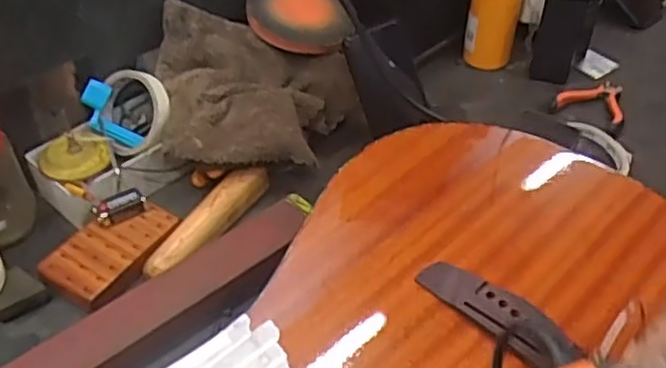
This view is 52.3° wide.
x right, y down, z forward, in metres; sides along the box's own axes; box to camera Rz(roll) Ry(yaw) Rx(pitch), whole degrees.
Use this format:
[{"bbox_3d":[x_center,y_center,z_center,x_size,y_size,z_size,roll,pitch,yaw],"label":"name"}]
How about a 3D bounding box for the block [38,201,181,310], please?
[{"bbox_3d":[-0.213,0.062,0.654,0.077,0.020,0.120,23,48,23],"label":"block"}]

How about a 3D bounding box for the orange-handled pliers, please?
[{"bbox_3d":[0.330,-0.105,0.844,0.084,0.013,0.095,27,50,26],"label":"orange-handled pliers"}]

